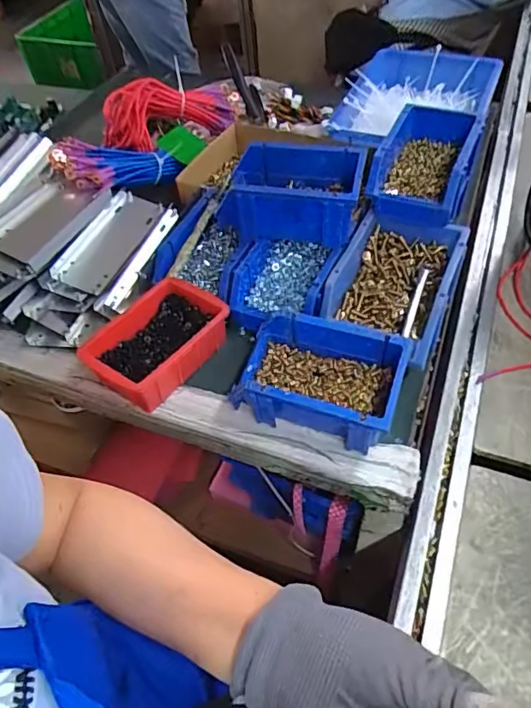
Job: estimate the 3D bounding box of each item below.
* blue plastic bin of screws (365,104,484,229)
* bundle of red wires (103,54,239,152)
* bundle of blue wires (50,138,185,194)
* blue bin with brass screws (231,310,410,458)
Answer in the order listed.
[{"bbox_3d":[0.198,-0.235,0.618,0.102,0.065,0.170,20,57,19],"label":"blue plastic bin of screws"},{"bbox_3d":[-0.153,-0.386,0.790,0.216,0.090,0.108,-36,58,-21],"label":"bundle of red wires"},{"bbox_3d":[-0.199,-0.262,0.707,0.168,0.037,0.079,-12,49,-34],"label":"bundle of blue wires"},{"bbox_3d":[0.053,0.027,0.510,0.153,0.072,0.101,13,55,15],"label":"blue bin with brass screws"}]

